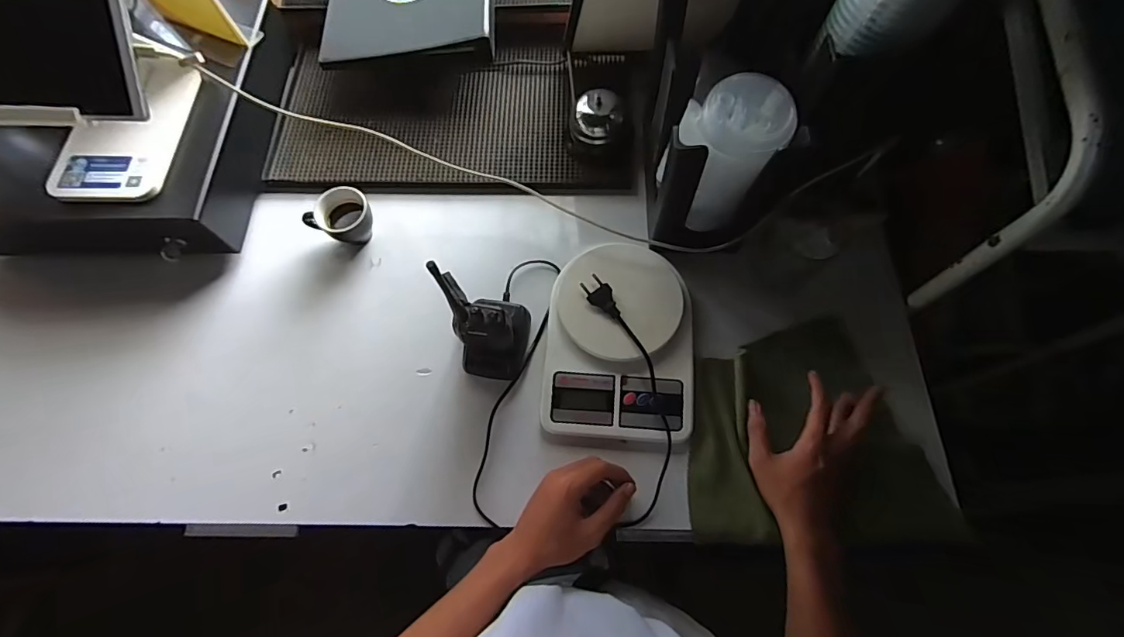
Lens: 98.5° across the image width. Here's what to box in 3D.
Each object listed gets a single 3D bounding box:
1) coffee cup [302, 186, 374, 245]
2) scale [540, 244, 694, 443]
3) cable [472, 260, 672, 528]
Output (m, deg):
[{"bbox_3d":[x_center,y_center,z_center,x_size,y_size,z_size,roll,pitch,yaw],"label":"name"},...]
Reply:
[{"bbox_3d":[-0.270,-0.124,0.607,0.062,0.059,0.061,26,71,10],"label":"coffee cup"},{"bbox_3d":[0.066,0.024,0.546,0.164,0.028,0.212,4,69,2],"label":"scale"},{"bbox_3d":[0.020,0.076,0.543,0.205,0.050,0.305,6,74,3],"label":"cable"}]

